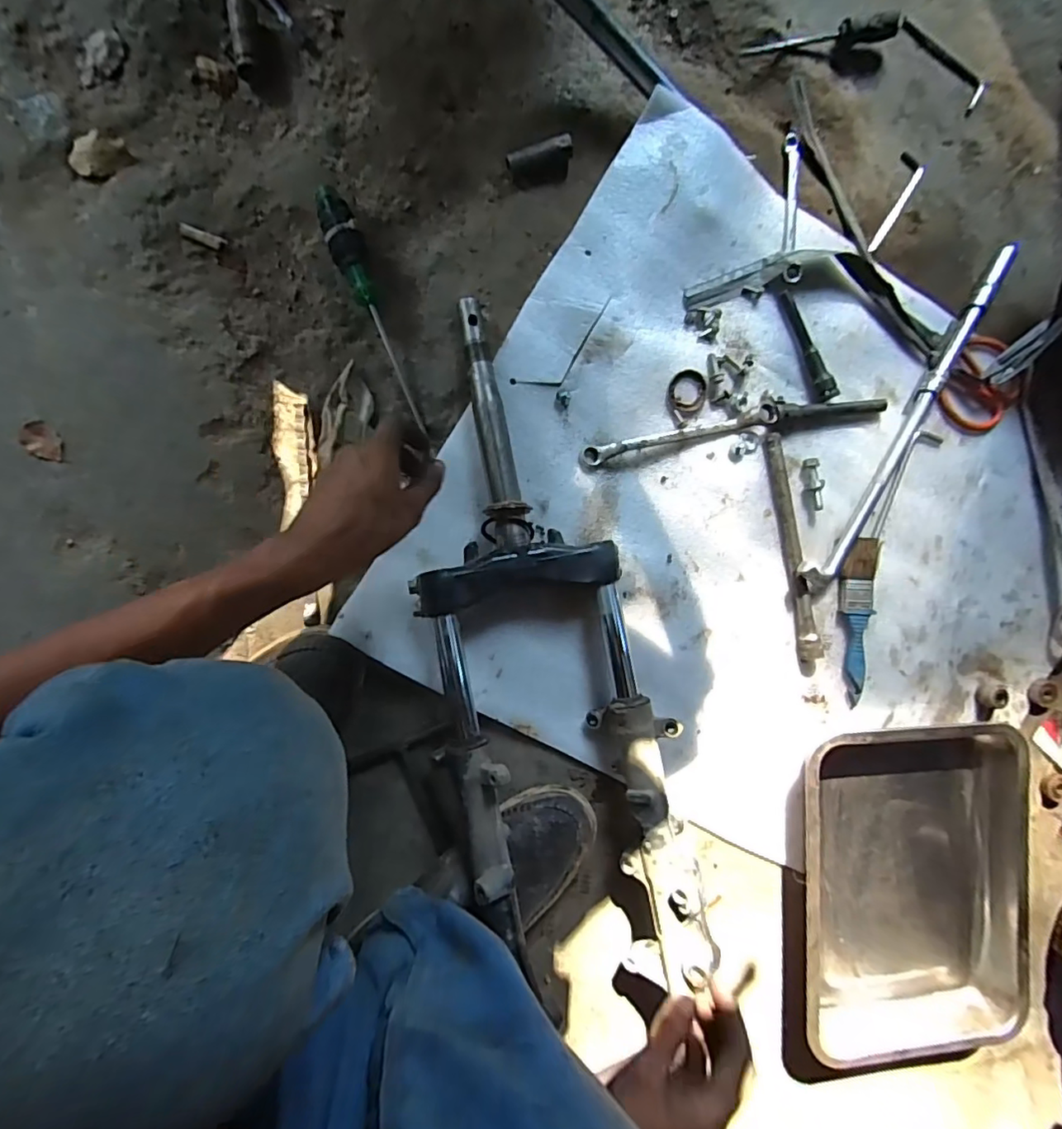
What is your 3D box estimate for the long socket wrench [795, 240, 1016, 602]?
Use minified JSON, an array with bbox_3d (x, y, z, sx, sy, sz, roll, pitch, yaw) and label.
[{"bbox_3d":[0.427,-0.158,0.614,0.048,0.028,0.448,34,87,-7],"label":"long socket wrench"}]

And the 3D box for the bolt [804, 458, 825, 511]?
[{"bbox_3d":[0.312,-0.088,0.609,0.017,0.014,0.056,-4,92,-7],"label":"bolt"}]

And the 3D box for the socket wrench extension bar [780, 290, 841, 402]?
[{"bbox_3d":[0.305,-0.240,0.604,0.020,0.016,0.126,-23,94,-6],"label":"socket wrench extension bar"}]

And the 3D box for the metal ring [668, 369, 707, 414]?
[{"bbox_3d":[0.172,-0.190,0.606,0.042,0.006,0.045,0,92,-7],"label":"metal ring"}]

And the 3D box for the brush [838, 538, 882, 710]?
[{"bbox_3d":[0.365,0.063,0.619,0.037,0.009,0.183,5,91,-7],"label":"brush"}]

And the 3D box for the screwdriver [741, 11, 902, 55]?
[{"bbox_3d":[0.312,-0.569,0.595,0.157,0.016,0.023,-2,92,10],"label":"screwdriver"}]

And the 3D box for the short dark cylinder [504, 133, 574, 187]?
[{"bbox_3d":[0.010,-0.416,0.574,0.068,0.025,0.032,-19,94,-6],"label":"short dark cylinder"}]

